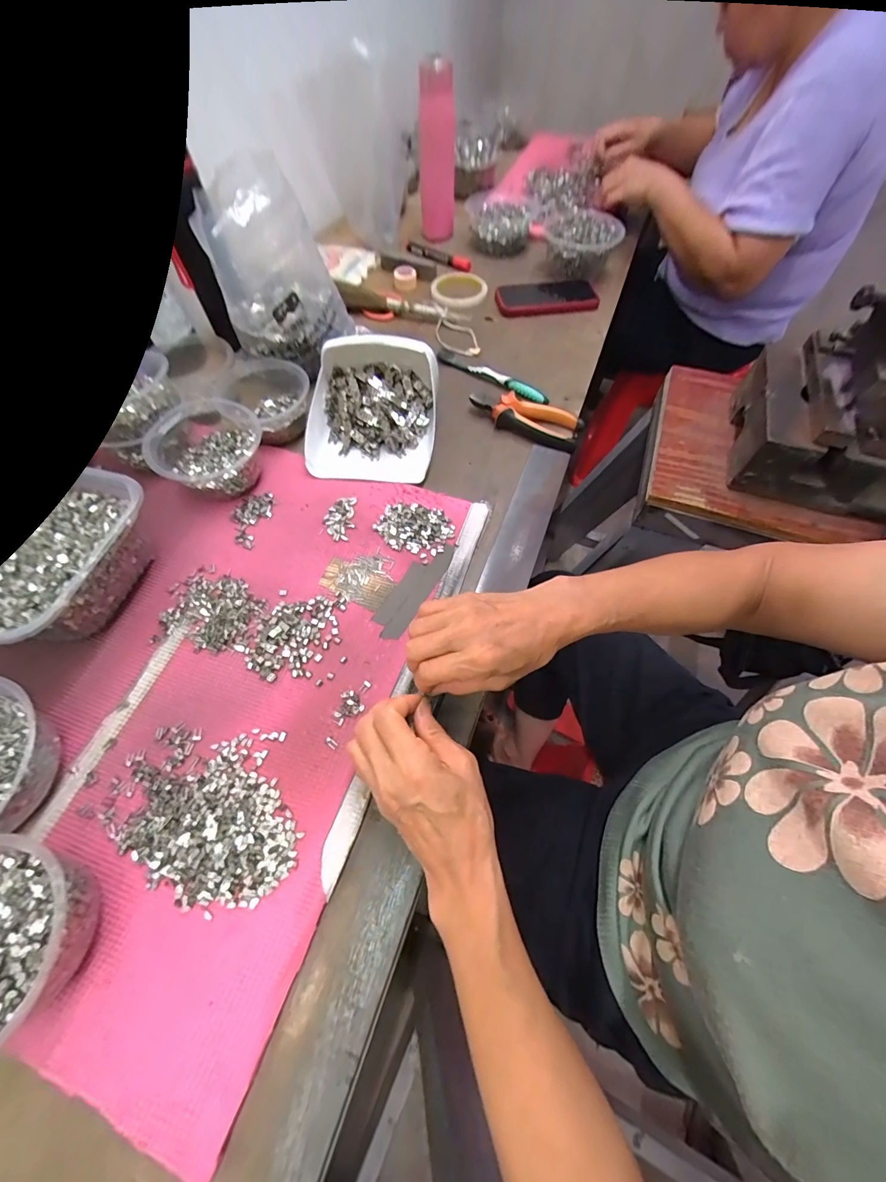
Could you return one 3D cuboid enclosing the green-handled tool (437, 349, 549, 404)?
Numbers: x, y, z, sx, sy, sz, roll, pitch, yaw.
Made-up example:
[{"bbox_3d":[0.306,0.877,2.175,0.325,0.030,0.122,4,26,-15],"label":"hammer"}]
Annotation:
[{"bbox_3d":[0.071,-0.310,0.580,0.184,0.020,0.019,34,66,14],"label":"green-handled tool"}]

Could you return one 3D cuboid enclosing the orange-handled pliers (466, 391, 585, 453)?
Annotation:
[{"bbox_3d":[0.107,-0.226,0.531,0.147,0.026,0.055,24,64,10],"label":"orange-handled pliers"}]

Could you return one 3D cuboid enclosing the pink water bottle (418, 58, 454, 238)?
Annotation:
[{"bbox_3d":[-0.010,-0.767,0.719,0.062,0.226,0.065,-2,61,0],"label":"pink water bottle"}]

